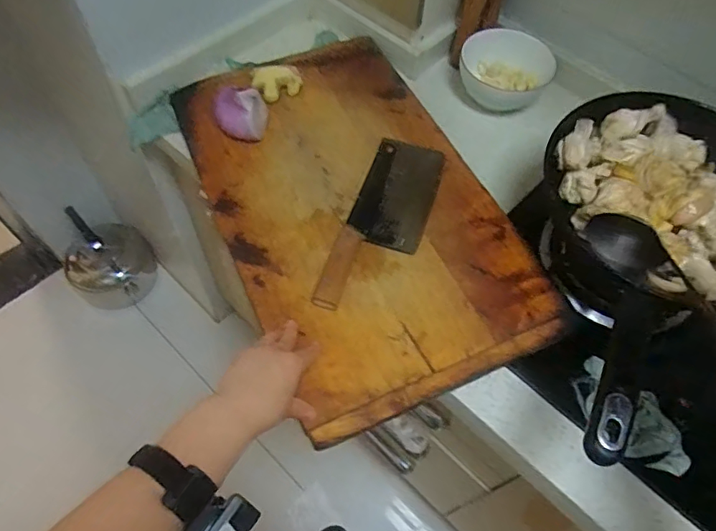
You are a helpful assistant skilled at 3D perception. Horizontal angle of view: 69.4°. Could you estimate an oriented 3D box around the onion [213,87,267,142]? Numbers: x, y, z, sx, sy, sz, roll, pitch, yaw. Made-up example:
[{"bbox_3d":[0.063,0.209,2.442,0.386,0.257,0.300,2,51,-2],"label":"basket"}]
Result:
[{"bbox_3d":[-0.174,-0.223,0.760,0.073,0.055,0.071,2,59,-1],"label":"onion"}]

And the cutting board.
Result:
[{"bbox_3d":[-0.014,-0.100,0.724,0.346,0.034,0.592,-21,62,-14],"label":"cutting board"}]

